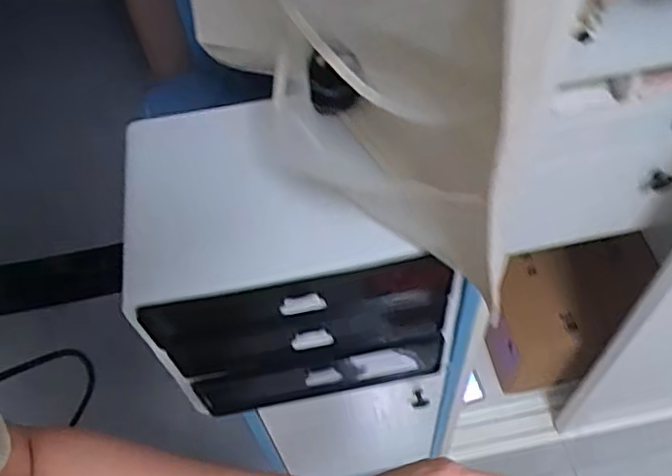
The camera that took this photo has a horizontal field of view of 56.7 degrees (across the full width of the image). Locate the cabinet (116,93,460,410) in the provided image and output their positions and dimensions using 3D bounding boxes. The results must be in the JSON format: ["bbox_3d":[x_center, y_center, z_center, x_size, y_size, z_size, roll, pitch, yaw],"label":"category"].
[{"bbox_3d":[-0.052,0.026,0.795,0.330,0.320,0.252,-9,55,-1],"label":"cabinet"}]

